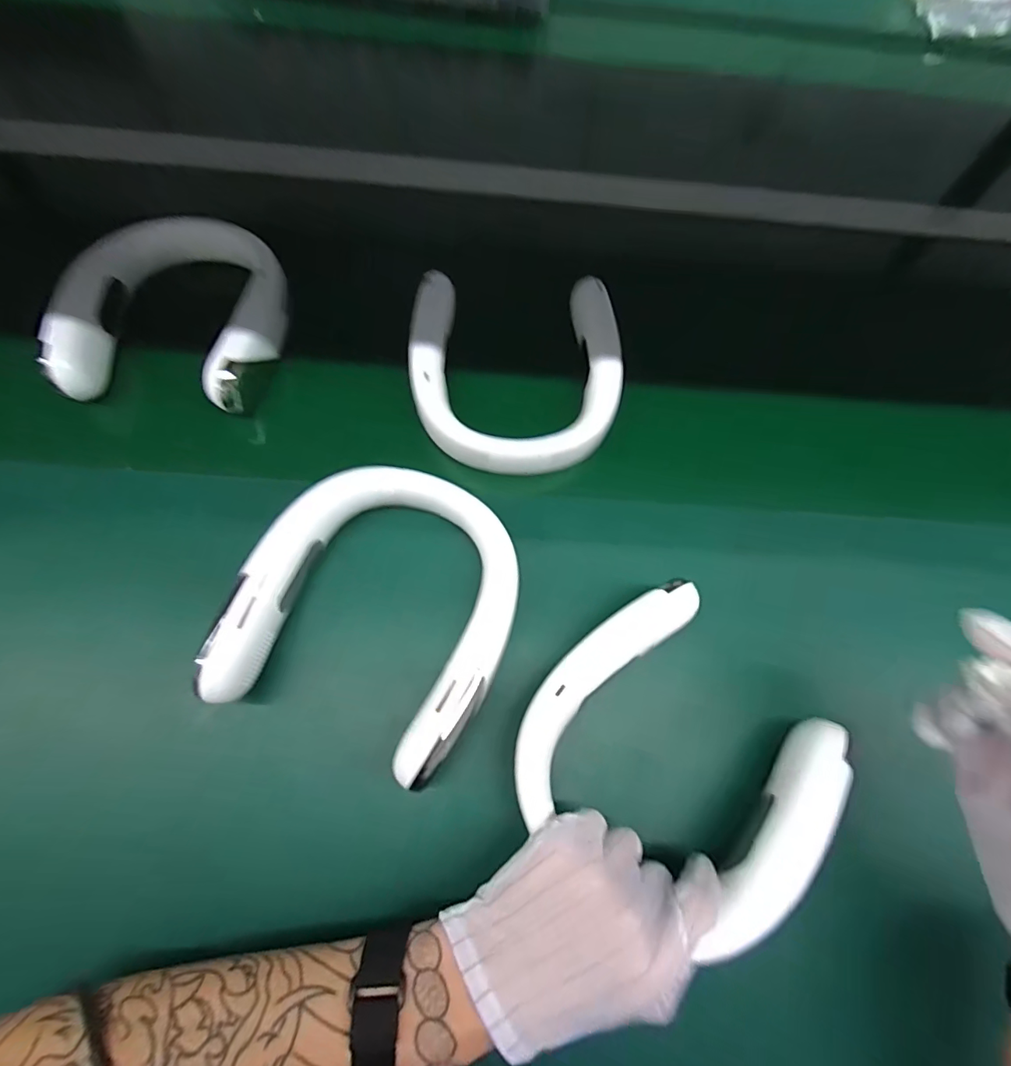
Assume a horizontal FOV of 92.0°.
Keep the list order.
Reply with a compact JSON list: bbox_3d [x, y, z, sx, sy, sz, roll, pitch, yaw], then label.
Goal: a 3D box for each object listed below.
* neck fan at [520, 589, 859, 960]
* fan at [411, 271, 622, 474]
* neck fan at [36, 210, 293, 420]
[{"bbox_3d":[0.109,0.147,0.323,0.190,0.041,0.183,-34,71,-17],"label":"neck fan"},{"bbox_3d":[0.011,-0.150,0.445,0.188,0.036,0.200,-2,65,-4],"label":"fan"},{"bbox_3d":[-0.307,-0.202,0.455,0.182,0.052,0.184,2,65,-2],"label":"neck fan"}]

